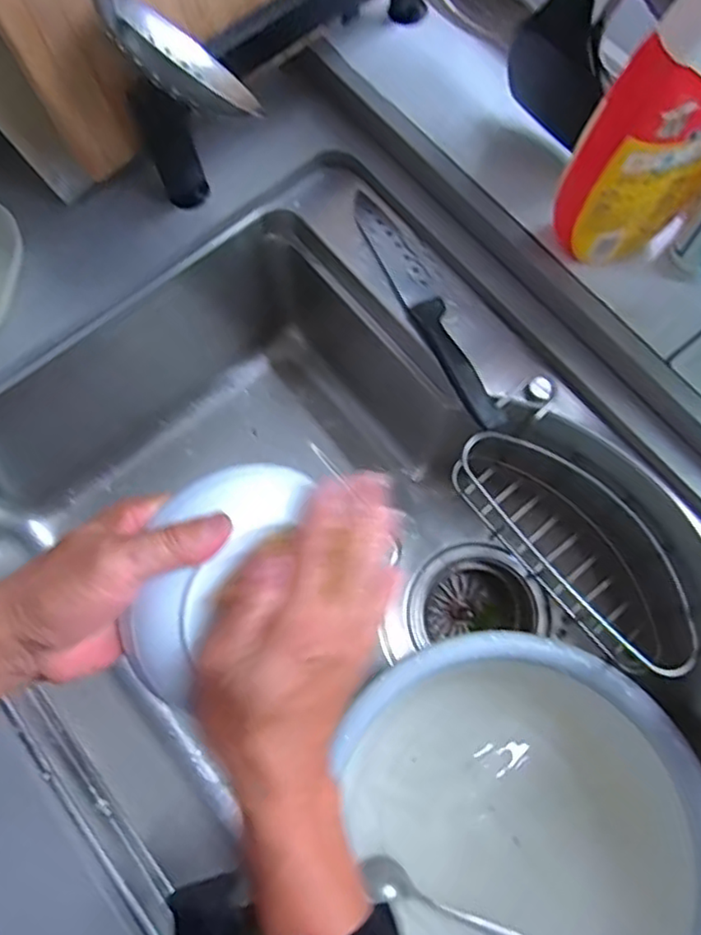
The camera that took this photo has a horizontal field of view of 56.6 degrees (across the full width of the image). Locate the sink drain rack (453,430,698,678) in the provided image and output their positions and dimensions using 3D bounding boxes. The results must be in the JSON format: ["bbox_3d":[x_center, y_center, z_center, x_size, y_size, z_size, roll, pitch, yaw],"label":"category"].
[{"bbox_3d":[0.192,0.054,0.543,0.093,0.069,0.231,-38,78,-9],"label":"sink drain rack"}]

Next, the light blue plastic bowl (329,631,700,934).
[{"bbox_3d":[0.142,0.291,0.540,0.264,0.103,0.295,-19,75,-5],"label":"light blue plastic bowl"}]

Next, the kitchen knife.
[{"bbox_3d":[0.058,-0.130,0.513,0.028,0.019,0.229,-24,76,-6],"label":"kitchen knife"}]

